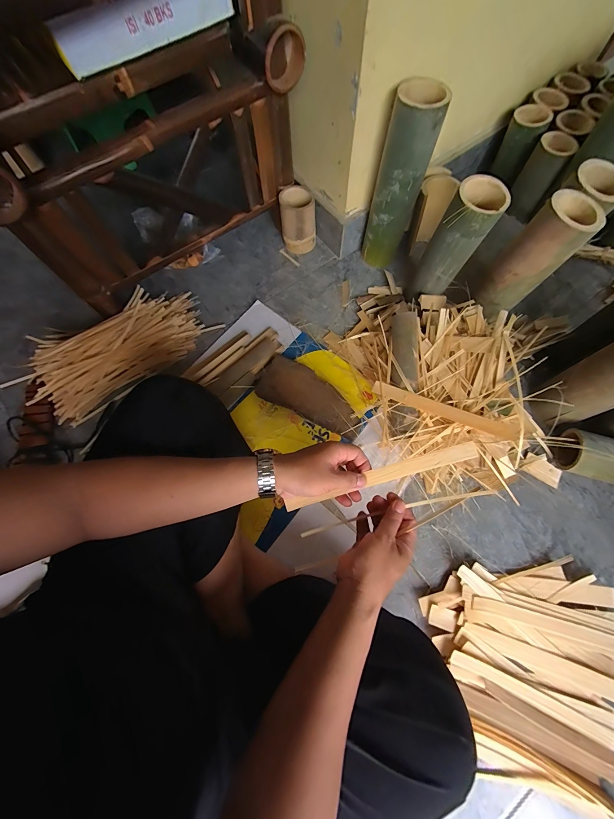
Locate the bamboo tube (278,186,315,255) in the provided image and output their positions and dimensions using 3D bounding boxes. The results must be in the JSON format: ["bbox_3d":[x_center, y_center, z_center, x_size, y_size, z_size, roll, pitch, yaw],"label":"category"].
[{"bbox_3d":[-0.023,-0.479,0.769,0.087,0.119,0.082,-5,71,-3],"label":"bamboo tube"}]

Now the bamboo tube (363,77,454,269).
[{"bbox_3d":[0.192,-0.470,0.653,0.093,0.324,0.081,14,71,4],"label":"bamboo tube"}]

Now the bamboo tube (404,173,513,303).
[{"bbox_3d":[0.284,-0.313,0.620,0.093,0.269,0.074,24,74,9],"label":"bamboo tube"}]

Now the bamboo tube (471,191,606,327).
[{"bbox_3d":[0.421,-0.279,0.575,0.092,0.213,0.093,-34,74,-10],"label":"bamboo tube"}]

